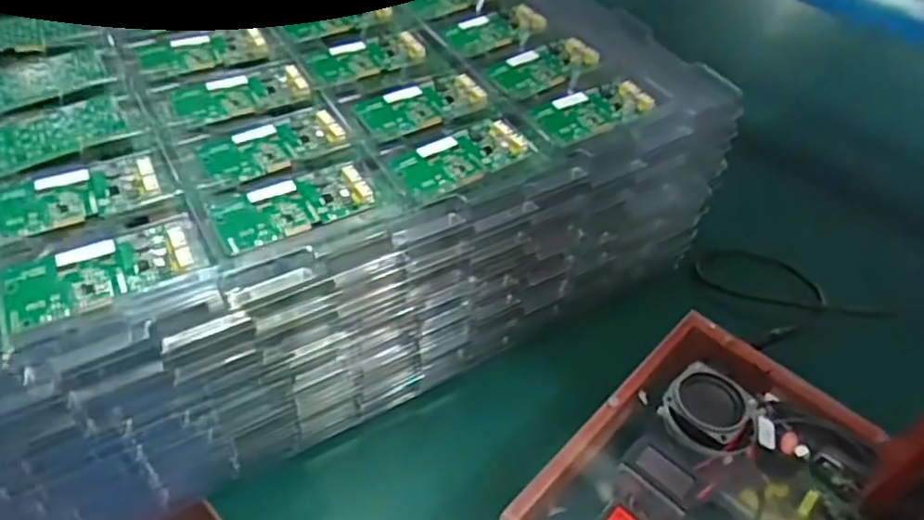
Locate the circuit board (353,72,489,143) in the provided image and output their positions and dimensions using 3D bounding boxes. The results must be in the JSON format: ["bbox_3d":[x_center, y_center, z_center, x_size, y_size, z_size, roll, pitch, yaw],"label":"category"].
[{"bbox_3d":[-0.032,-0.118,0.493,0.095,0.009,0.051,-23,53,-24],"label":"circuit board"}]

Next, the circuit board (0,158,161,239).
[{"bbox_3d":[-0.236,-0.041,0.401,0.093,0.007,0.046,-22,53,-24],"label":"circuit board"}]

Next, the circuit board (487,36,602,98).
[{"bbox_3d":[0.066,-0.160,0.538,0.093,0.012,0.050,-25,54,-26],"label":"circuit board"}]

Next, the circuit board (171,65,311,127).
[{"bbox_3d":[-0.163,-0.125,0.486,0.092,0.008,0.049,-19,51,-22],"label":"circuit board"}]

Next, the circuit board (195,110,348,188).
[{"bbox_3d":[-0.130,-0.079,0.449,0.094,0.008,0.049,-23,53,-25],"label":"circuit board"}]

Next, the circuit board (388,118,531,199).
[{"bbox_3d":[-0.003,-0.072,0.455,0.093,0.010,0.047,-26,54,-27],"label":"circuit board"}]

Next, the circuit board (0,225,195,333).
[{"bbox_3d":[-0.201,0.005,0.364,0.094,0.007,0.047,-21,52,-23],"label":"circuit board"}]

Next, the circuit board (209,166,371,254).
[{"bbox_3d":[-0.106,-0.035,0.412,0.093,0.009,0.045,-22,53,-24],"label":"circuit board"}]

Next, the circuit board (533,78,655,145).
[{"bbox_3d":[0.097,-0.117,0.501,0.090,0.014,0.049,-21,52,-24],"label":"circuit board"}]

